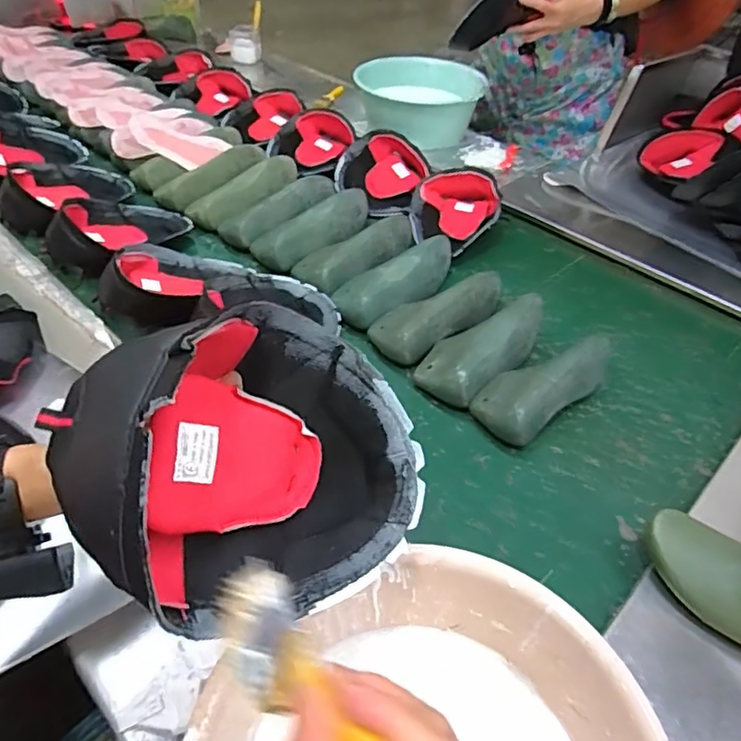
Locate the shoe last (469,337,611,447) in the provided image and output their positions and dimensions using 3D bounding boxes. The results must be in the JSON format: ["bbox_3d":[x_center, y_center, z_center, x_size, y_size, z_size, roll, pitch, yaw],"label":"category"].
[{"bbox_3d":[0.243,0.011,0.808,0.233,0.069,0.099,-30,54,-31],"label":"shoe last"}]

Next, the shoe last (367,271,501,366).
[{"bbox_3d":[0.111,-0.093,0.900,0.243,0.074,0.096,-25,51,-27],"label":"shoe last"}]

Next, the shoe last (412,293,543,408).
[{"bbox_3d":[0.171,-0.041,0.851,0.231,0.073,0.104,-30,54,-31],"label":"shoe last"}]

